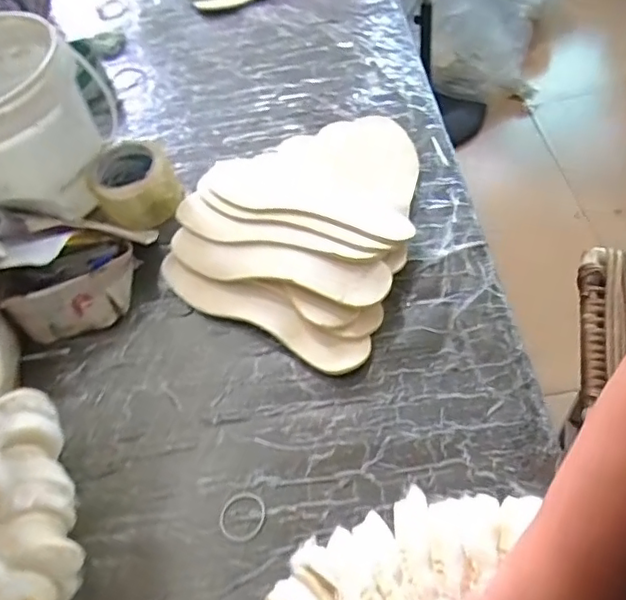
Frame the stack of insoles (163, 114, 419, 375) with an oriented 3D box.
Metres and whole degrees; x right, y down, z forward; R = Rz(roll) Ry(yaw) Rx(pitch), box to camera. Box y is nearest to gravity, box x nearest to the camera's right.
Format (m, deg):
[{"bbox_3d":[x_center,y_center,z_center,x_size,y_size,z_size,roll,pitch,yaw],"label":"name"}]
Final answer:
[{"bbox_3d":[-0.014,-0.111,0.708,0.282,0.047,0.358,16,59,20],"label":"stack of insoles"}]

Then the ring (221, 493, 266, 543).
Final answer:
[{"bbox_3d":[-0.064,0.197,0.538,0.041,0.004,0.043,-4,55,6],"label":"ring"}]

